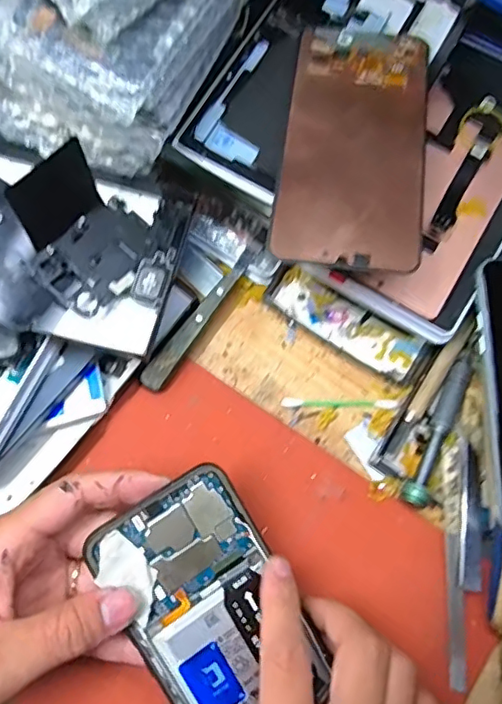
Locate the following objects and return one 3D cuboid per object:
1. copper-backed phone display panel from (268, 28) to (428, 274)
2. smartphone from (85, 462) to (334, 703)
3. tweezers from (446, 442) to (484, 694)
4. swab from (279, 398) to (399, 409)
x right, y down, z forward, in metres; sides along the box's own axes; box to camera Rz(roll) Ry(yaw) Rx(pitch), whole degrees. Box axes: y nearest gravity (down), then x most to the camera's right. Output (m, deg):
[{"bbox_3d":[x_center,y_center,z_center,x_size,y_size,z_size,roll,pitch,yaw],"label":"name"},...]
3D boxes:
[{"bbox_3d":[0.055,-0.111,0.293,0.070,0.004,0.150,8,70,4],"label":"copper-backed phone display panel"},{"bbox_3d":[-0.015,0.131,0.274,0.074,0.006,0.138,-31,93,-16],"label":"smartphone"},{"bbox_3d":[0.119,0.118,0.310,0.019,0.011,0.127,5,75,0],"label":"tweezers"},{"bbox_3d":[0.054,0.032,0.345,0.070,0.004,0.006,1,78,-1],"label":"swab"}]

